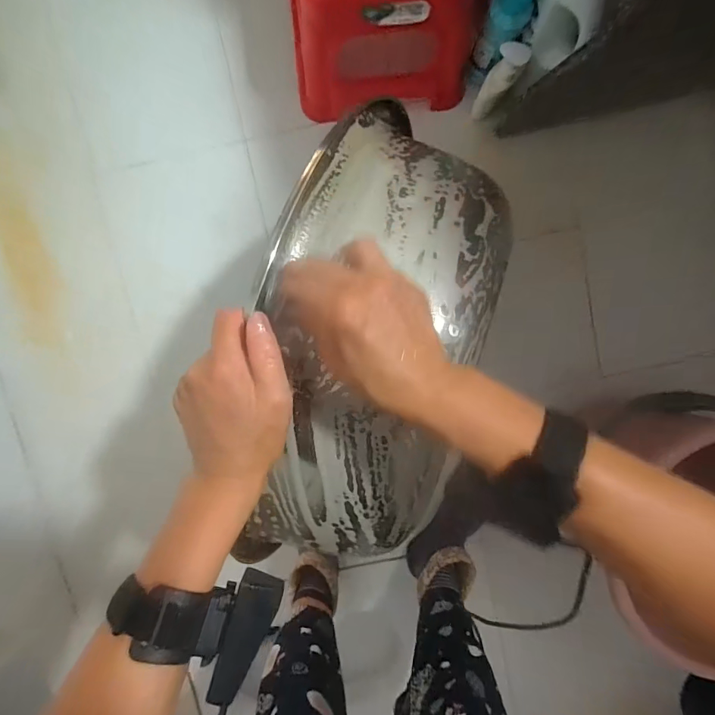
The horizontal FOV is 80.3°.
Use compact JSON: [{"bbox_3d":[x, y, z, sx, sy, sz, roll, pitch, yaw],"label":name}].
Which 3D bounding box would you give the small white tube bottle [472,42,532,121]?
[{"bbox_3d":[0.232,-0.454,0.719,0.046,0.176,0.056,31,95,-2],"label":"small white tube bottle"}]

